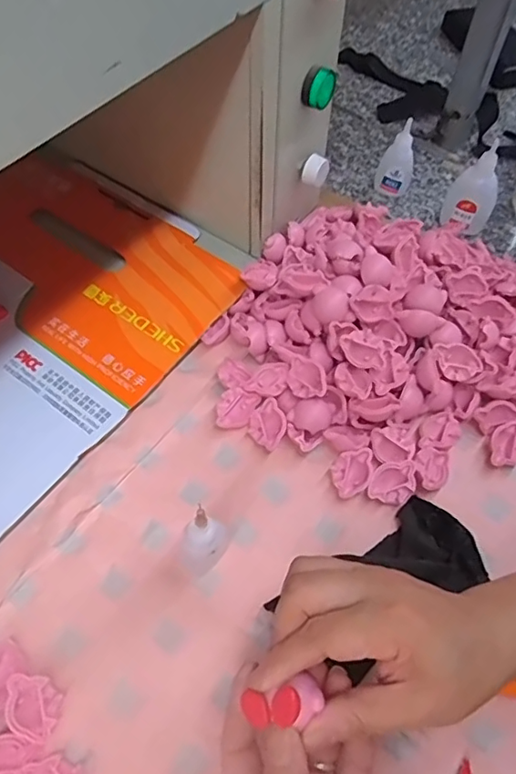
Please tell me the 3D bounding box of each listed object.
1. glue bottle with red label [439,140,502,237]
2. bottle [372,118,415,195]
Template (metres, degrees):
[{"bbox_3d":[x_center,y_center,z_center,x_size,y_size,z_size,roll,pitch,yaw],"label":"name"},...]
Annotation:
[{"bbox_3d":[0.209,-0.193,0.520,0.046,0.084,0.029,21,61,9],"label":"glue bottle with red label"},{"bbox_3d":[0.140,-0.227,0.556,0.034,0.077,0.021,19,61,8],"label":"bottle"}]

